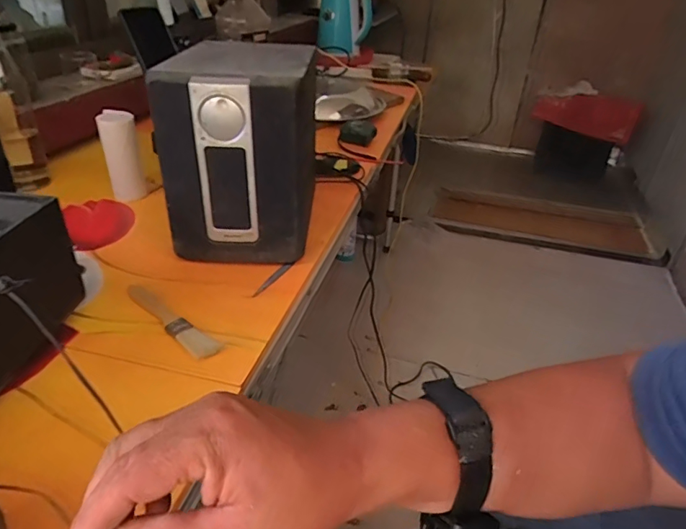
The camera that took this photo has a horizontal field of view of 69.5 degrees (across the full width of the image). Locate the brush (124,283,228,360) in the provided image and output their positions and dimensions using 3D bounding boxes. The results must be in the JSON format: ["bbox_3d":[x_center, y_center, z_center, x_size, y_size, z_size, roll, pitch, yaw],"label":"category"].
[{"bbox_3d":[-0.184,0.055,0.516,0.164,0.012,0.027,28,40,32],"label":"brush"}]

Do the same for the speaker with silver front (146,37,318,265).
[{"bbox_3d":[-0.125,-0.155,0.641,0.171,0.215,0.225,1,33,-5],"label":"speaker with silver front"}]

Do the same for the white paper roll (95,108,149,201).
[{"bbox_3d":[-0.337,-0.169,0.761,0.054,0.126,0.052,-8,35,-17],"label":"white paper roll"}]

